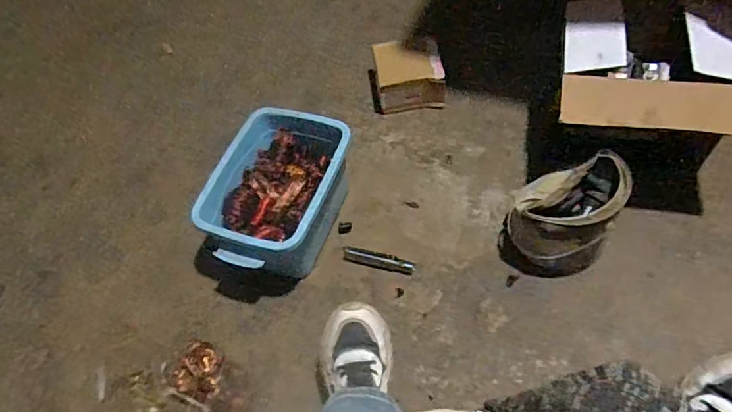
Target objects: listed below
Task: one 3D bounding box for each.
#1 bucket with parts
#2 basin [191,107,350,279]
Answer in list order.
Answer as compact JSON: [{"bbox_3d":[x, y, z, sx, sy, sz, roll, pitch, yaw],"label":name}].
[{"bbox_3d":[0.305,0.008,0.796,0.155,0.134,0.165,25,64,23],"label":"bucket with parts"},{"bbox_3d":[-0.148,-0.008,0.882,0.194,0.156,0.276,17,62,18],"label":"basin"}]

